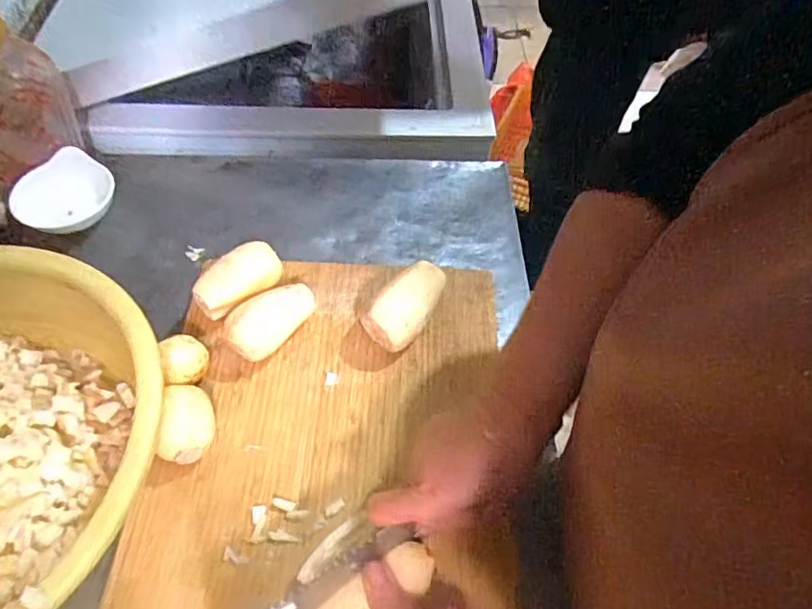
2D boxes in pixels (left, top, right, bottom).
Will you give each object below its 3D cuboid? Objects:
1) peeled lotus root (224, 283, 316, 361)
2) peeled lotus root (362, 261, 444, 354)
[{"bbox_3d":[-0.120,0.017,0.507,0.086,0.051,0.043,-32,62,-20],"label":"peeled lotus root"},{"bbox_3d":[0.004,0.003,0.518,0.045,0.049,0.089,36,61,19],"label":"peeled lotus root"}]

